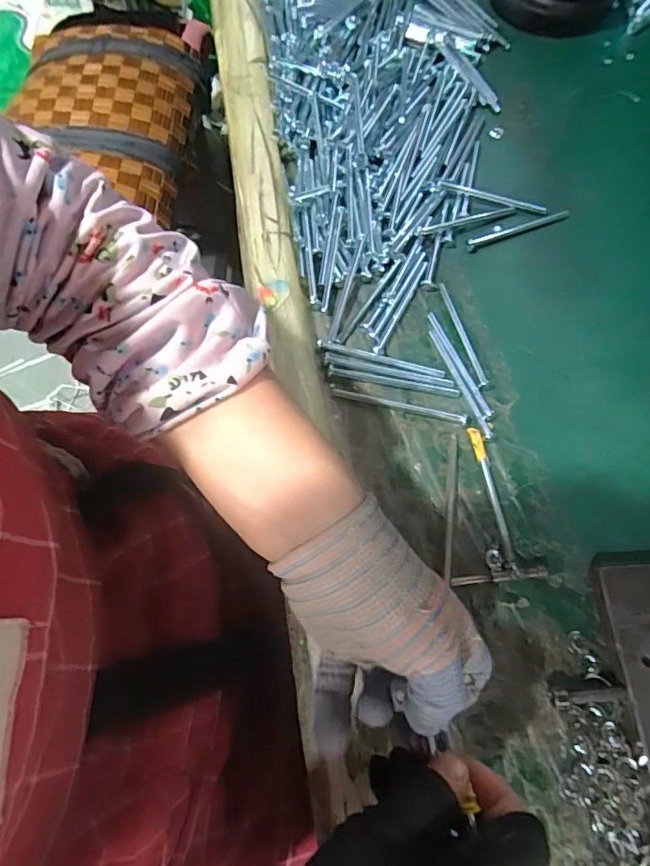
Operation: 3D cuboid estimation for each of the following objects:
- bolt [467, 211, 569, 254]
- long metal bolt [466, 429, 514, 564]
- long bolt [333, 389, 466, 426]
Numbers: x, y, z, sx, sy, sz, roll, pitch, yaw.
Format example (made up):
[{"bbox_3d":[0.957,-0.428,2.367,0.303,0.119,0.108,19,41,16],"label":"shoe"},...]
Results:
[{"bbox_3d":[0.169,-0.178,0.451,0.097,0.008,0.010,-20,69,-10],"label":"bolt"},{"bbox_3d":[0.118,0.041,0.361,0.010,0.004,0.097,-9,67,-5],"label":"long metal bolt"},{"bbox_3d":[0.055,-0.021,0.386,0.101,0.006,0.008,14,67,5],"label":"long bolt"}]

